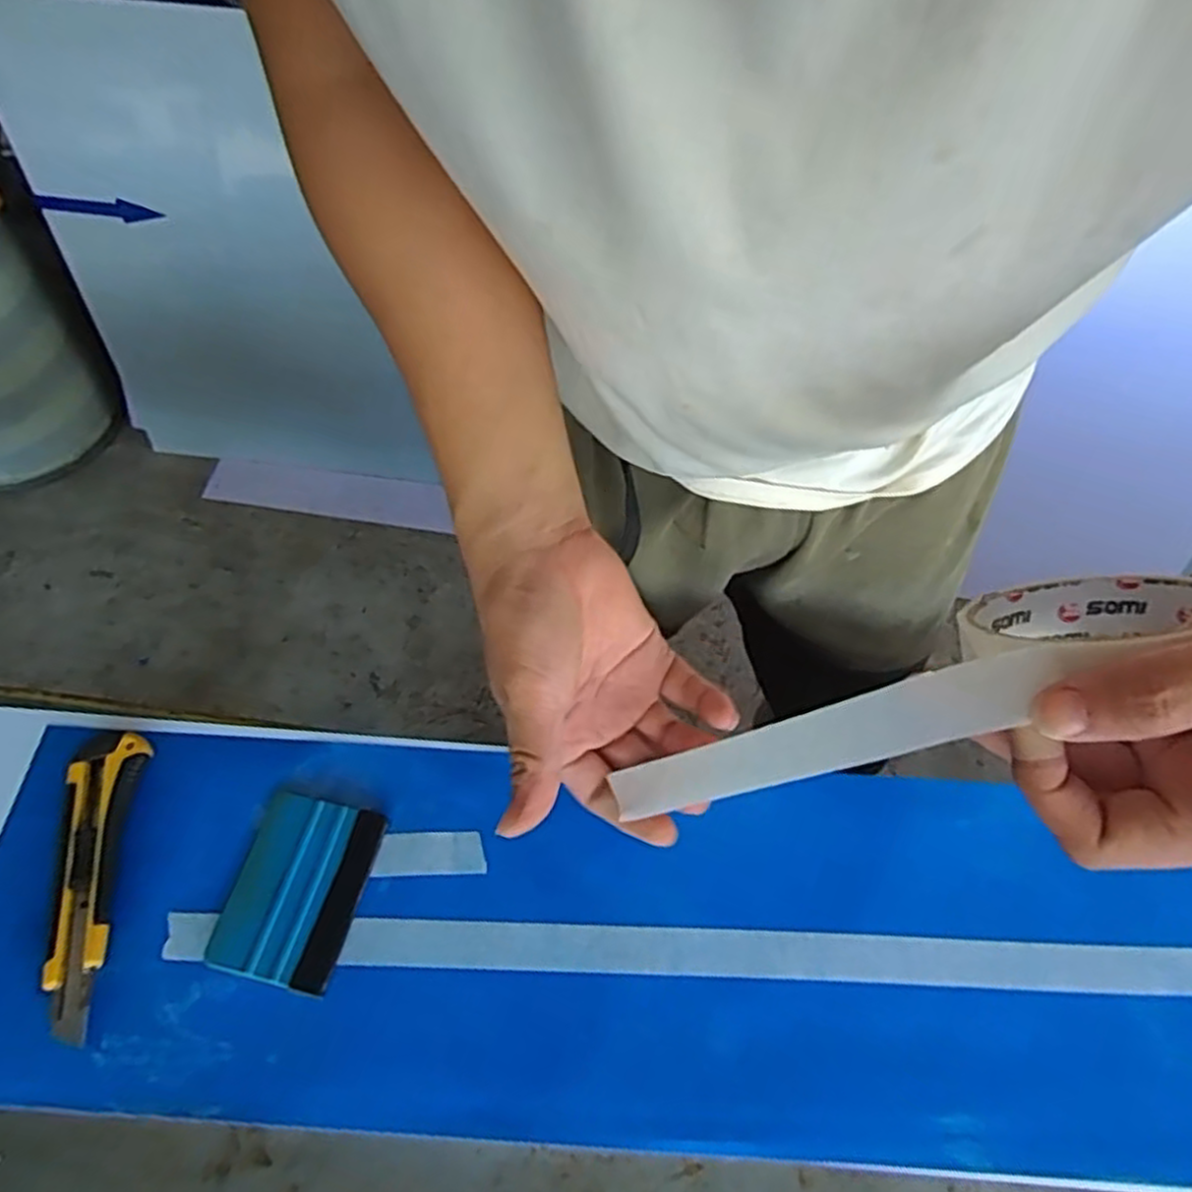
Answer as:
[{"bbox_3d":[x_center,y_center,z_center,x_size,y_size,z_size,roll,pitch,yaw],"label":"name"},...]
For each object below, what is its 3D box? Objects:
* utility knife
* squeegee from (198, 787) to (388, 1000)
[{"bbox_3d":[-0.288,0.159,0.426,0.042,0.019,0.157,-2,60,-2],"label":"utility knife"},{"bbox_3d":[-0.170,0.167,0.431,0.072,0.006,0.098,12,60,5],"label":"squeegee"}]

